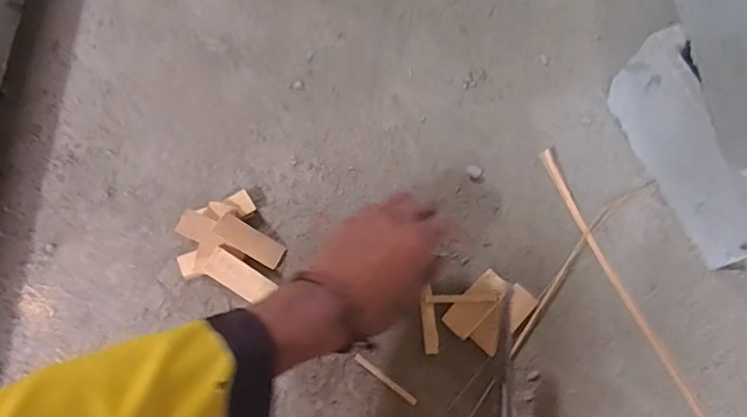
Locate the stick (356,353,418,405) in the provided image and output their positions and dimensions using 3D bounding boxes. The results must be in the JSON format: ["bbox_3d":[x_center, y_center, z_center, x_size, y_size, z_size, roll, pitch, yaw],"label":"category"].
[{"bbox_3d":[0.010,0.144,0.456,0.062,0.004,0.006,36,73,11],"label":"stick"}]

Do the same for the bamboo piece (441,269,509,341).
[{"bbox_3d":[0.091,0.084,0.475,0.027,0.008,0.063,43,74,13],"label":"bamboo piece"}]

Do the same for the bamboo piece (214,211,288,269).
[{"bbox_3d":[-0.108,0.029,0.477,0.064,0.008,0.024,34,71,-14],"label":"bamboo piece"}]

